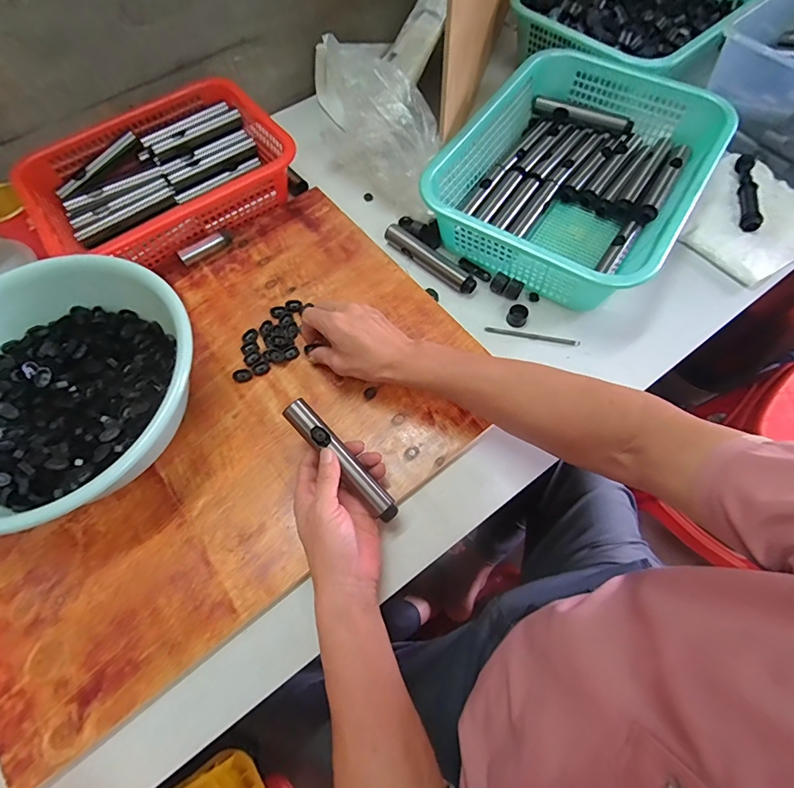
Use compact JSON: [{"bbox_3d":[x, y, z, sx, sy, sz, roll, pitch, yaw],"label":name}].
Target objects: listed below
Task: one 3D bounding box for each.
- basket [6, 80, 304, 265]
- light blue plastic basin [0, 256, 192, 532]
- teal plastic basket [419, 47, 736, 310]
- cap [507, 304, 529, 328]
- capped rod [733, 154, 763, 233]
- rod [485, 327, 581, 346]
[{"bbox_3d":[-0.331,-0.307,0.619,0.325,0.069,0.225,-35,69,-13],"label":"basket"},{"bbox_3d":[-0.365,-0.001,0.470,0.272,0.094,0.281,-1,66,1],"label":"light blue plastic basin"},{"bbox_3d":[0.238,-0.300,0.598,0.301,0.102,0.380,31,70,14],"label":"teal plastic basket"},{"bbox_3d":[0.156,-0.102,0.562,0.025,0.012,0.028,23,69,12],"label":"cap"},{"bbox_3d":[0.506,-0.292,0.627,0.024,0.019,0.140,11,67,7],"label":"capped rod"},{"bbox_3d":[0.173,-0.074,0.559,0.117,0.008,0.008,12,68,4],"label":"rod"}]

